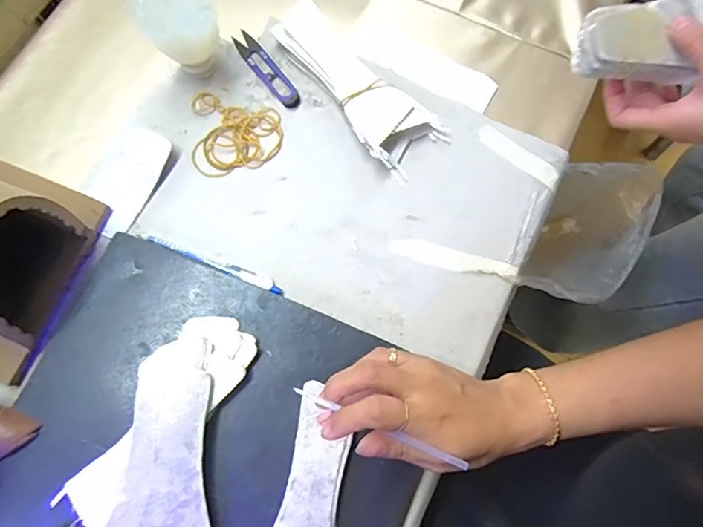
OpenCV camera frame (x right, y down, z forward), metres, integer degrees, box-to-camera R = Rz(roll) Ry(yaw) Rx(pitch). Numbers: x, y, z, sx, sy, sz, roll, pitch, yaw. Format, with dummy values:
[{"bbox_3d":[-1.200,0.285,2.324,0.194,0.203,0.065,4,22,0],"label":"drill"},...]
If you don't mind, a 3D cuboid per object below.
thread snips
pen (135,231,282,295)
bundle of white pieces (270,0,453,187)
[{"bbox_3d":[-0.084,-0.193,0.471,0.022,0.006,0.099,-35,76,-12],"label":"thread snips"},{"bbox_3d":[-0.126,-0.003,0.417,0.136,0.009,0.011,20,72,5],"label":"pen"},{"bbox_3d":[0.000,-0.169,0.452,0.074,0.028,0.191,-42,77,-14],"label":"bundle of white pieces"}]

